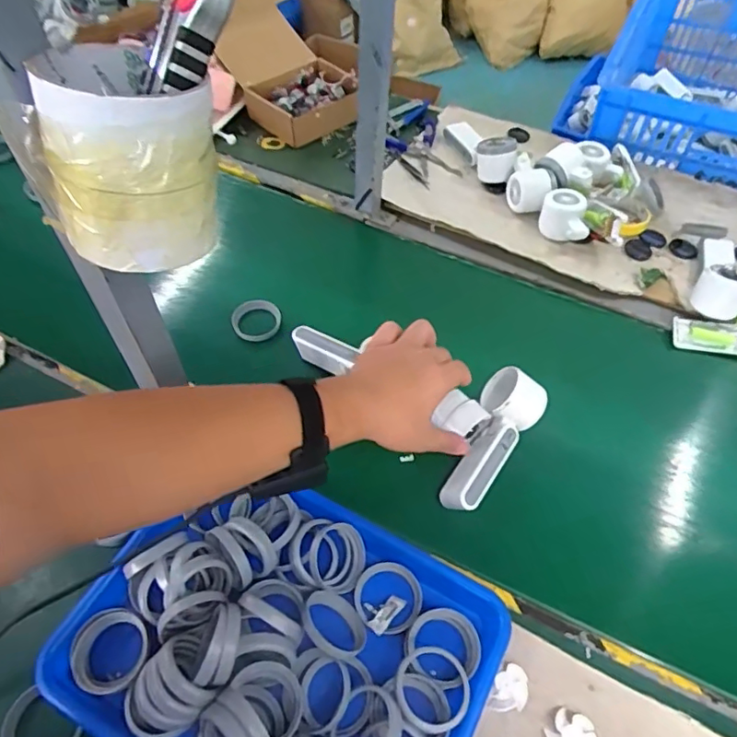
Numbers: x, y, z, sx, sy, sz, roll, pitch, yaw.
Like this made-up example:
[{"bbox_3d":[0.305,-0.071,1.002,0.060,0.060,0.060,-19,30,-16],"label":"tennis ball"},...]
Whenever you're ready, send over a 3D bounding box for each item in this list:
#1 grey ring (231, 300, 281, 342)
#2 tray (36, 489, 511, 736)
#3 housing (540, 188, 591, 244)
[{"bbox_3d":[-0.145,-0.063,0.723,0.063,0.023,0.056,-22,57,-17],"label":"grey ring"},{"bbox_3d":[-0.074,0.228,0.464,0.335,0.053,0.244,24,56,16],"label":"tray"},{"bbox_3d":[0.272,-0.210,0.776,0.053,0.049,0.076,4,53,1],"label":"housing"}]

